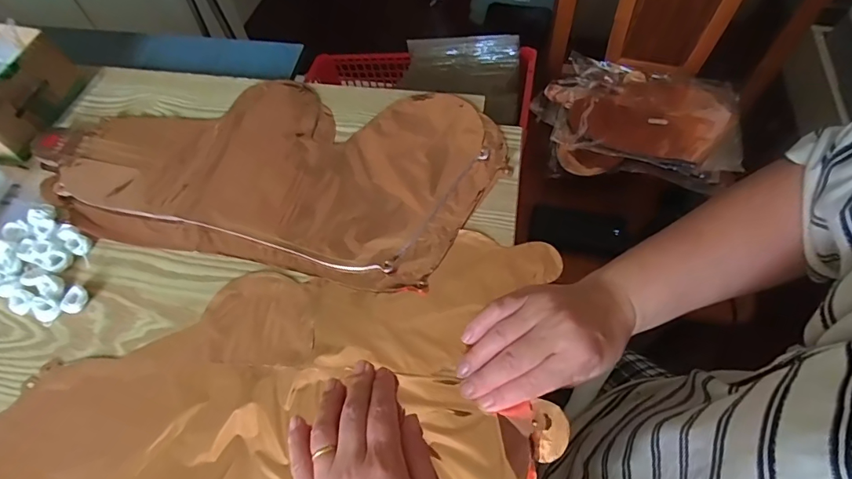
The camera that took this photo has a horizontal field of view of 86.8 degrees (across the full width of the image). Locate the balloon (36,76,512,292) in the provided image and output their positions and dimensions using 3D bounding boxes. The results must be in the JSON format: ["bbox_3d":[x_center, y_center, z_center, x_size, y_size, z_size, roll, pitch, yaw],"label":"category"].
[{"bbox_3d":[-0.156,-0.081,0.455,0.438,0.013,0.221,10,61,9],"label":"balloon"}]

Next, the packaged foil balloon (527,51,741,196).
[{"bbox_3d":[0.373,-0.222,0.809,0.328,0.054,0.261,17,62,11],"label":"packaged foil balloon"}]

